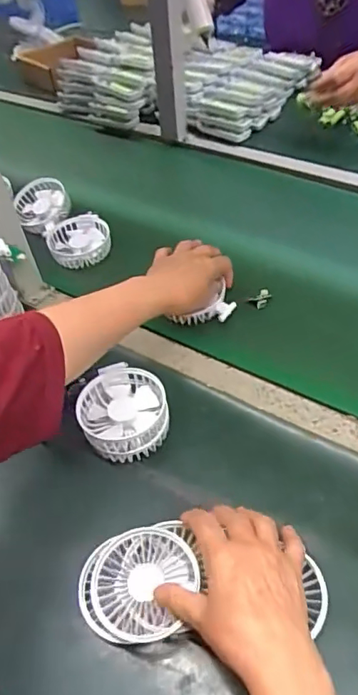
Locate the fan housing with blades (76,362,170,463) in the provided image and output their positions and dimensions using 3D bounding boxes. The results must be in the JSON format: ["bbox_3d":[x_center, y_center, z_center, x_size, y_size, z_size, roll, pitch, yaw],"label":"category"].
[{"bbox_3d":[-0.057,0.073,0.563,0.093,0.059,0.102,-10,49,-2],"label":"fan housing with blades"}]

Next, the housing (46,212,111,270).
[{"bbox_3d":[-0.147,-0.156,0.775,0.090,0.039,0.088,-3,49,3],"label":"housing"}]

